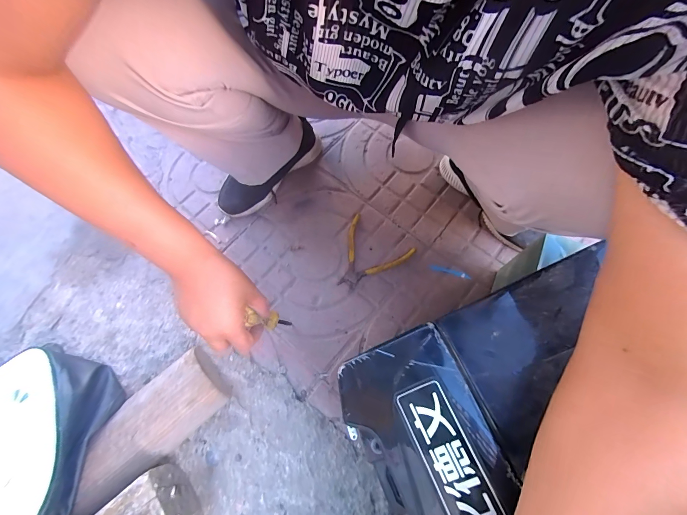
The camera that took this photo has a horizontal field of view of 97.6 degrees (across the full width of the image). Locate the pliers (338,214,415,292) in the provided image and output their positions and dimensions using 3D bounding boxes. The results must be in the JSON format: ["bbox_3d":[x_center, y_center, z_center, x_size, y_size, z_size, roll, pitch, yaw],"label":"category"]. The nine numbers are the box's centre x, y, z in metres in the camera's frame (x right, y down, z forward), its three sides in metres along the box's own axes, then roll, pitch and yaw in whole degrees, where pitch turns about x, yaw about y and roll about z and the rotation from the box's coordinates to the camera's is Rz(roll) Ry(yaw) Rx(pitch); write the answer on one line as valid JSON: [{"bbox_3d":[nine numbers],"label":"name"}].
[{"bbox_3d":[0.038,-0.001,0.548,0.128,0.010,0.129,35,78,16],"label":"pliers"}]

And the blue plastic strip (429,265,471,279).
[{"bbox_3d":[0.190,0.024,0.537,0.072,0.004,0.011,15,73,11],"label":"blue plastic strip"}]

